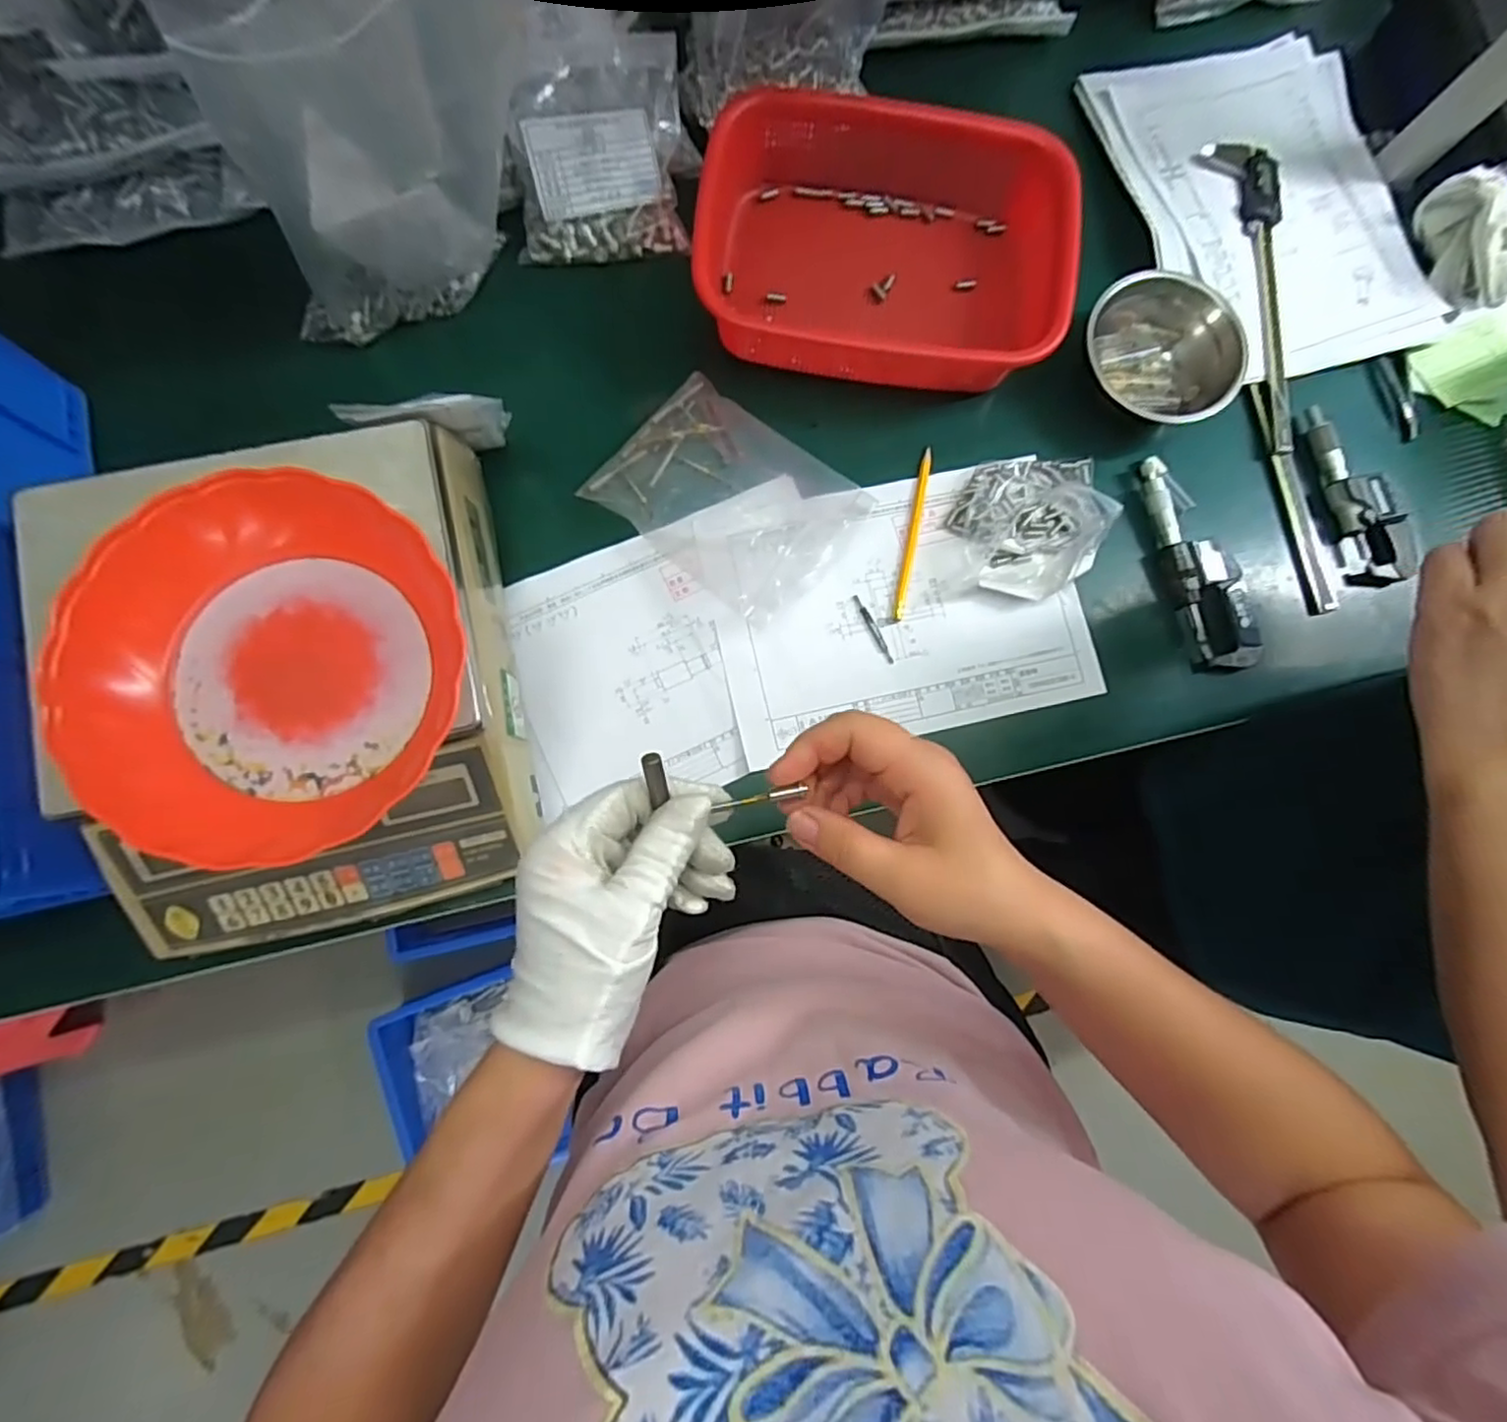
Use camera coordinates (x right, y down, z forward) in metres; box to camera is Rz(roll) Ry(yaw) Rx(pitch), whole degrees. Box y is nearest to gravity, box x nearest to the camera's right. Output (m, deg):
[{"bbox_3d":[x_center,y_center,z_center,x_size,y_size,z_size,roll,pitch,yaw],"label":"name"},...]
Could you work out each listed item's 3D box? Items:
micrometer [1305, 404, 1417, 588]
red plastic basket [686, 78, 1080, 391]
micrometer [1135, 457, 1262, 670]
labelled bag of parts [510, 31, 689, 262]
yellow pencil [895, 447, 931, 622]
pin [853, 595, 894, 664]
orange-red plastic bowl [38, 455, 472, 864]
[{"bbox_3d":[0.510,-0.183,0.569,0.044,0.023,0.158,-18,85,-6],"label":"micrometer"},{"bbox_3d":[0.102,-0.384,0.542,0.281,0.063,0.207,2,83,-4],"label":"red plastic basket"},{"bbox_3d":[0.371,-0.124,0.559,0.059,0.027,0.181,-10,84,-5],"label":"micrometer"},{"bbox_3d":[-0.127,-0.462,0.557,0.136,0.057,0.147,-4,84,-4],"label":"labelled bag of parts"},{"bbox_3d":[0.133,-0.147,0.558,0.009,0.004,0.145,12,83,-2],"label":"yellow pencil"},{"bbox_3d":[0.099,-0.067,0.549,0.007,0.004,0.063,-26,86,-6],"label":"pin"},{"bbox_3d":[-0.279,-0.031,0.387,0.191,0.060,0.206,0,83,-4],"label":"orange-red plastic bowl"}]

